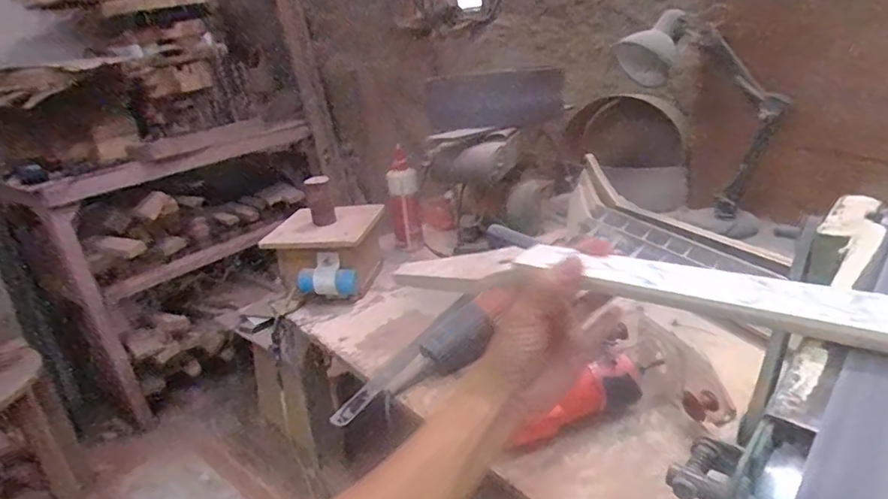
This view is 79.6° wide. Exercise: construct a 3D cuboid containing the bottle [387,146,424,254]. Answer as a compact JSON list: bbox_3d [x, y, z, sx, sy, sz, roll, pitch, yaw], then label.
[{"bbox_3d":[-0.090,-0.108,1.185,0.071,0.227,0.060,-8,23,-1],"label":"bottle"}]

